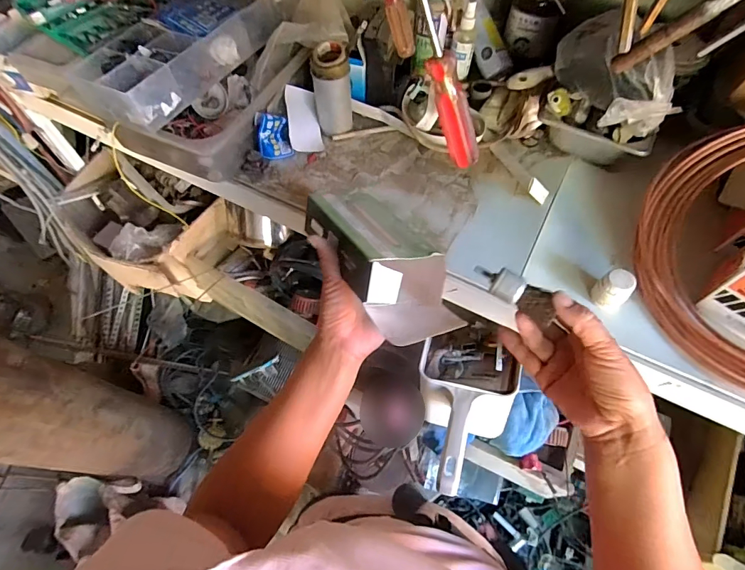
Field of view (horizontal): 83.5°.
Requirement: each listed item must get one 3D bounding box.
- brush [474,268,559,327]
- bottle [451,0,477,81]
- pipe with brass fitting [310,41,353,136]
[{"bbox_3d":[0.125,0.004,0.363,0.075,0.019,0.024,36,68,16],"label":"brush"},{"bbox_3d":[0.150,-0.397,0.682,0.035,0.111,0.028,10,63,7],"label":"bottle"},{"bbox_3d":[-0.061,-0.297,0.641,0.055,0.124,0.045,-9,62,-3],"label":"pipe with brass fitting"}]

